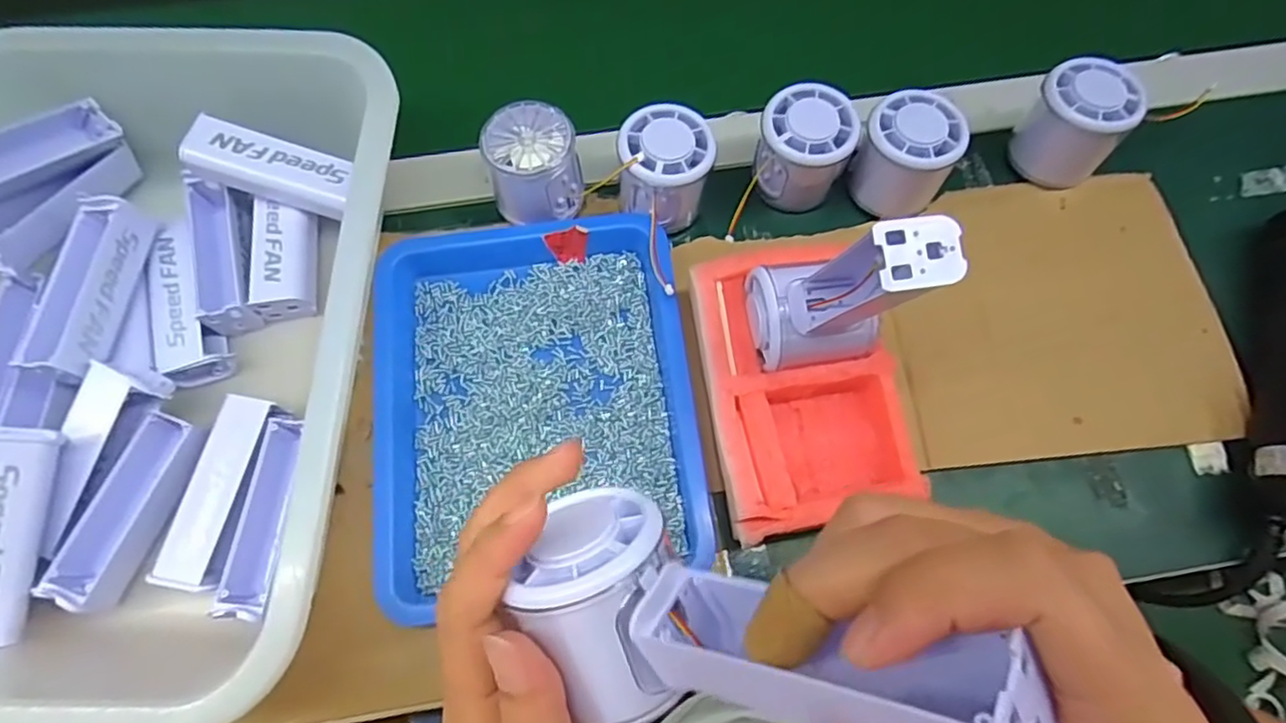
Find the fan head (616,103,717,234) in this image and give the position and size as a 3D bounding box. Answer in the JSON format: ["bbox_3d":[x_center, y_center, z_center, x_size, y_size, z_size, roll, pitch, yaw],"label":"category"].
[{"bbox_3d":[0.013,-0.117,0.404,0.054,0.055,0.056,0,70,0],"label":"fan head"}]

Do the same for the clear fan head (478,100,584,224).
[{"bbox_3d":[-0.068,-0.121,0.407,0.054,0.050,0.054,0,70,0],"label":"clear fan head"}]

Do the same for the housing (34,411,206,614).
[{"bbox_3d":[-0.271,0.077,0.349,0.028,0.032,0.098,20,71,5],"label":"housing"}]

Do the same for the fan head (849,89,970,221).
[{"bbox_3d":[0.160,-0.126,0.403,0.055,0.056,0.053,0,70,0],"label":"fan head"}]

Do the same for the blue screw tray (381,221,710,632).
[{"bbox_3d":[-0.061,0.014,0.373,0.173,0.032,0.214,-7,71,-3],"label":"blue screw tray"}]

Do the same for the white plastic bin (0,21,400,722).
[{"bbox_3d":[-0.271,-0.010,0.350,0.261,0.084,0.353,2,70,0],"label":"white plastic bin"}]

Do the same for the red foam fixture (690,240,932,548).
[{"bbox_3d":[0.082,0.012,0.353,0.098,0.054,0.150,-8,71,-3],"label":"red foam fixture"}]

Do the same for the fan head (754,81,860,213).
[{"bbox_3d":[0.098,-0.131,0.408,0.054,0.053,0.055,0,70,0],"label":"fan head"}]

